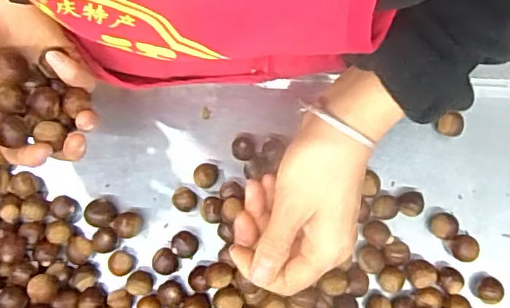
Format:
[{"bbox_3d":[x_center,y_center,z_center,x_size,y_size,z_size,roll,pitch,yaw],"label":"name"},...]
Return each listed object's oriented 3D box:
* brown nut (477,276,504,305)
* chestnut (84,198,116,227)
[{"bbox_3d":[0.196,0.114,0.467,0.015,0.017,0.022,17,82,3],"label":"brown nut"},{"bbox_3d":[-0.133,0.051,0.485,0.023,0.018,0.025,0,82,1],"label":"chestnut"}]

